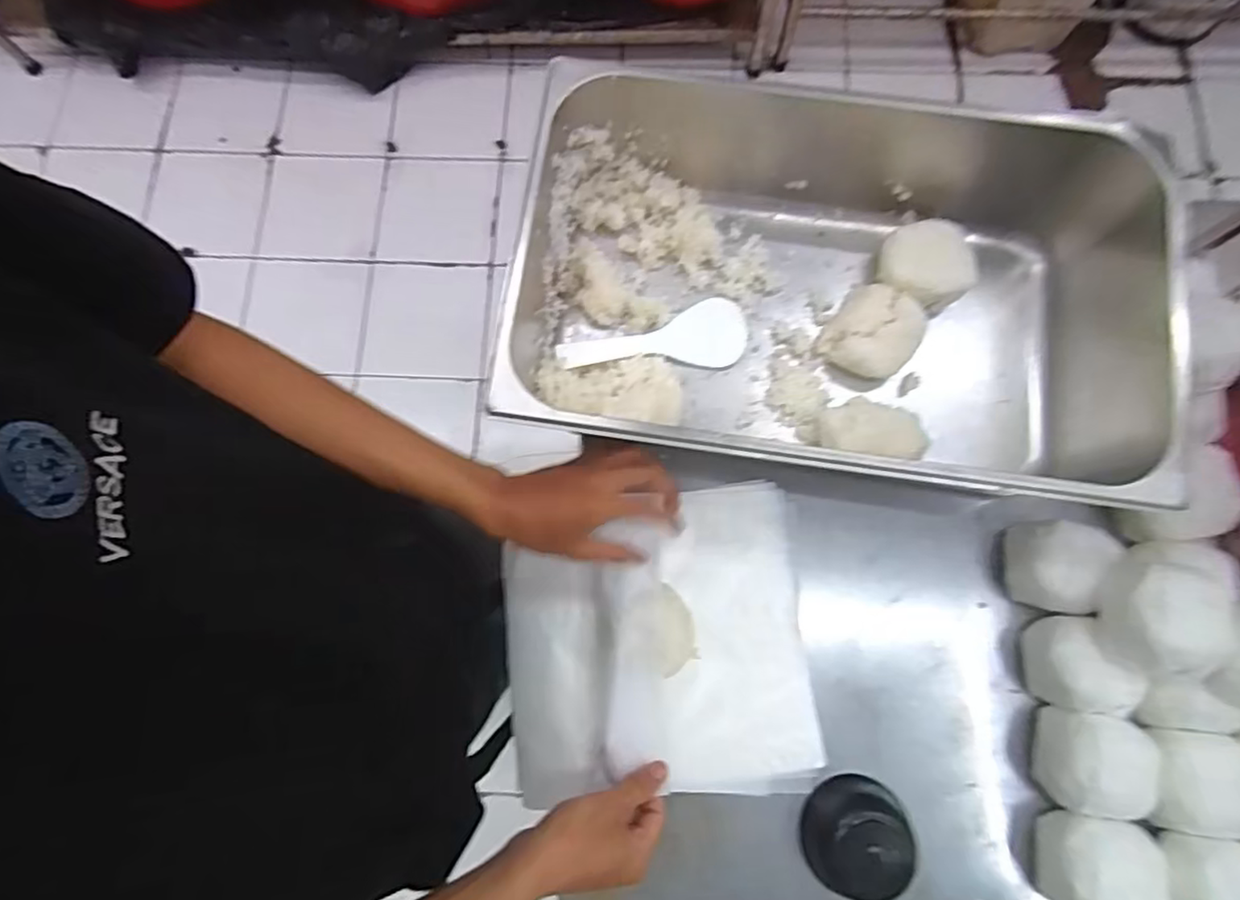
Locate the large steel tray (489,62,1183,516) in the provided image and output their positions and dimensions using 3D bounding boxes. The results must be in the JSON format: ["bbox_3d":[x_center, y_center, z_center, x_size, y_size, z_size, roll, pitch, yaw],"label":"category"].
[{"bbox_3d":[0.185,-0.122,0.591,0.526,0.174,0.313,7,78,3],"label":"large steel tray"}]

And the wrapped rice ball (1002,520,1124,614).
[{"bbox_3d":[0.380,0.099,0.558,0.072,0.061,0.074,0,77,1],"label":"wrapped rice ball"}]

